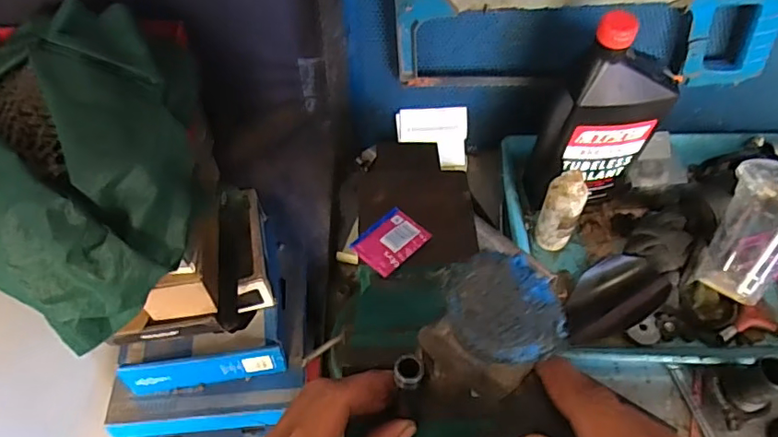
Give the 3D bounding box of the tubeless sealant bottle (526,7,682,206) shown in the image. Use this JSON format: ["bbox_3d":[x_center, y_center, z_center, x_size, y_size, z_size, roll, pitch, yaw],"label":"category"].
[{"bbox_3d":[0.213,-0.096,0.559,0.109,0.252,0.065,-13,55,-9],"label":"tubeless sealant bottle"}]

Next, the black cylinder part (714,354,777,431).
[{"bbox_3d":[0.330,0.155,0.495,0.050,0.069,0.046,-21,57,-15],"label":"black cylinder part"}]

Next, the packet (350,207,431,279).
[{"bbox_3d":[0.002,0.019,0.465,0.043,0.004,0.060,38,62,24],"label":"packet"}]

